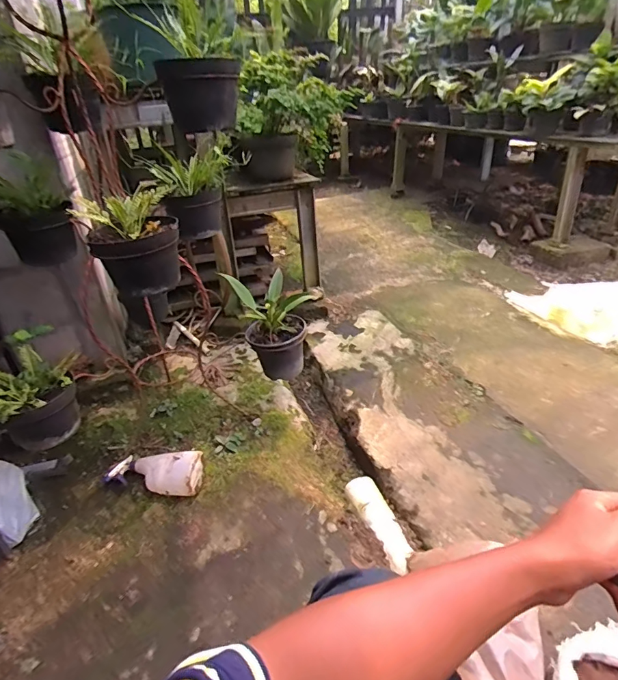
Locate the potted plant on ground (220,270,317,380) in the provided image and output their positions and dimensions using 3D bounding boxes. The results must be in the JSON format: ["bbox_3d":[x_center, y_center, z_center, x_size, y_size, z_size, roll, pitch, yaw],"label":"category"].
[{"bbox_3d":[-0.090,-0.037,1.160,0.220,0.244,0.172,-9,31,-7],"label":"potted plant on ground"}]

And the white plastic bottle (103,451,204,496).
[{"bbox_3d":[-0.407,0.343,1.099,0.261,0.080,0.111,0,32,10],"label":"white plastic bottle"}]

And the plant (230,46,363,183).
[{"bbox_3d":[-0.048,-0.843,1.615,0.353,0.400,0.646,10,34,22],"label":"plant"}]

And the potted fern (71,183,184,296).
[{"bbox_3d":[-0.346,-0.195,0.861,0.174,0.170,0.143,-17,33,-21],"label":"potted fern"}]

